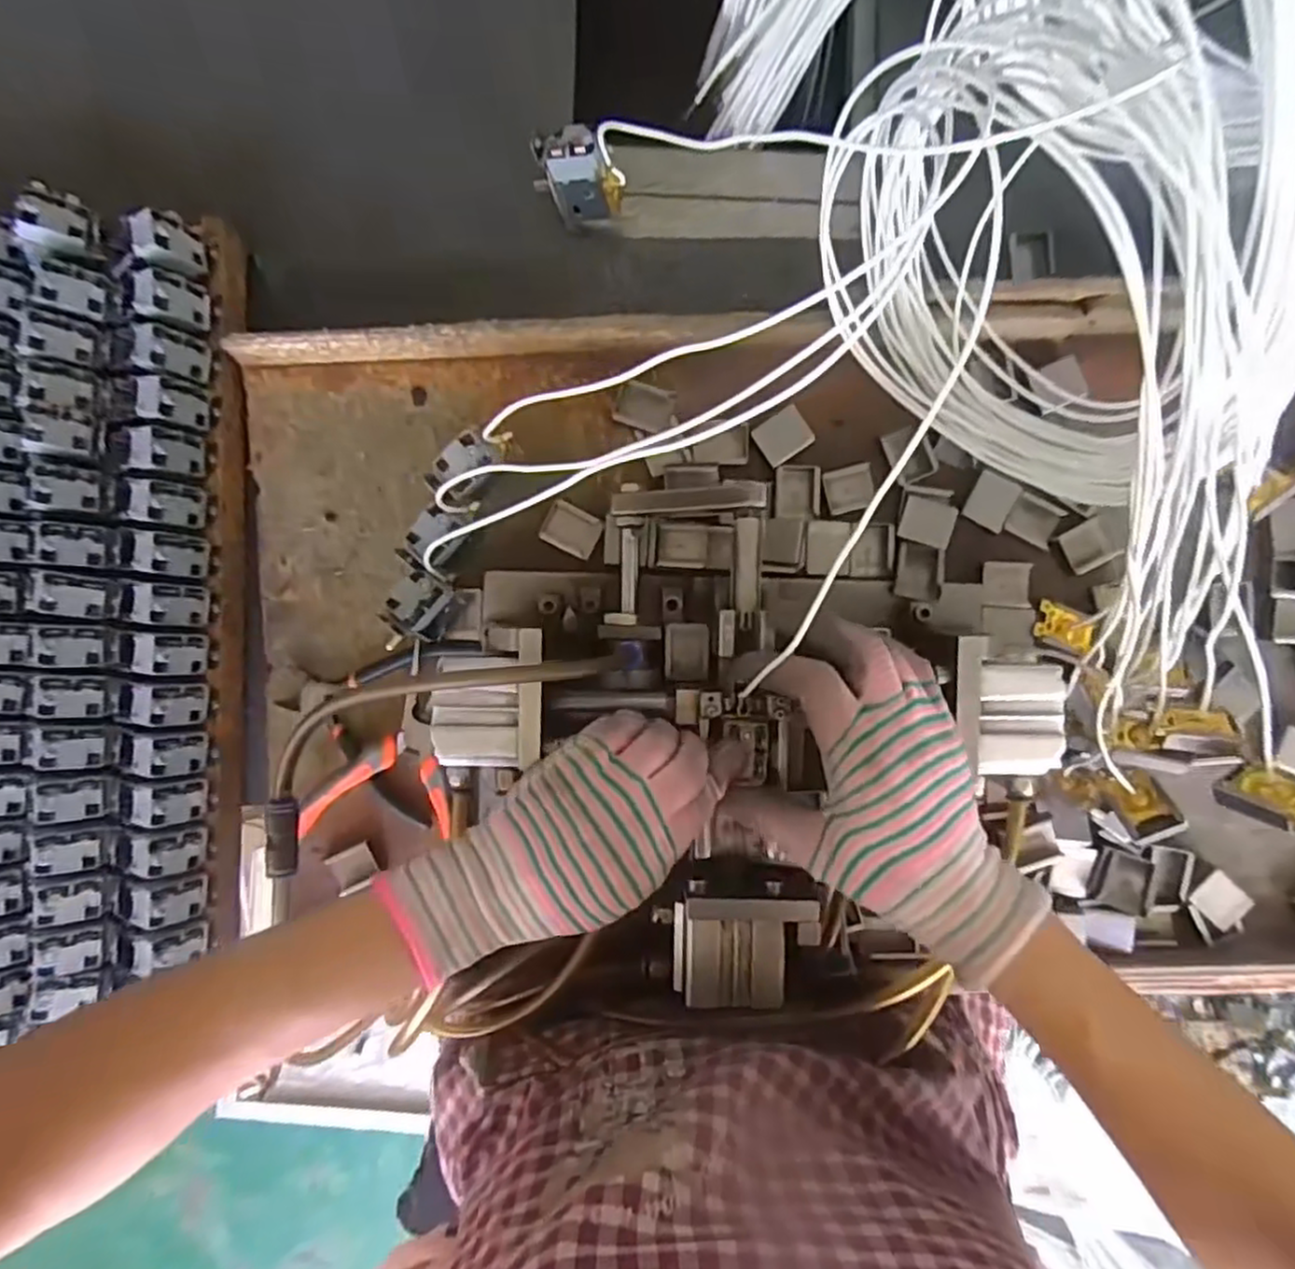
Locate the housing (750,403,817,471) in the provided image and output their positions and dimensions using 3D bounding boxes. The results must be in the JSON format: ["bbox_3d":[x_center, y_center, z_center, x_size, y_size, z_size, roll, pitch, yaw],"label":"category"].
[{"bbox_3d":[0.081,-0.118,0.421,0.031,0.005,0.026,-34,90,0],"label":"housing"}]

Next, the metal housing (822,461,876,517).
[{"bbox_3d":[0.123,-0.088,0.430,0.029,0.009,0.028,-13,90,0],"label":"metal housing"}]

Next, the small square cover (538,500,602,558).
[{"bbox_3d":[-0.045,-0.063,0.428,0.033,0.004,0.027,26,90,0],"label":"small square cover"}]

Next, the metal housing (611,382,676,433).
[{"bbox_3d":[-0.001,-0.138,0.428,0.032,0.005,0.024,14,90,0],"label":"metal housing"}]

